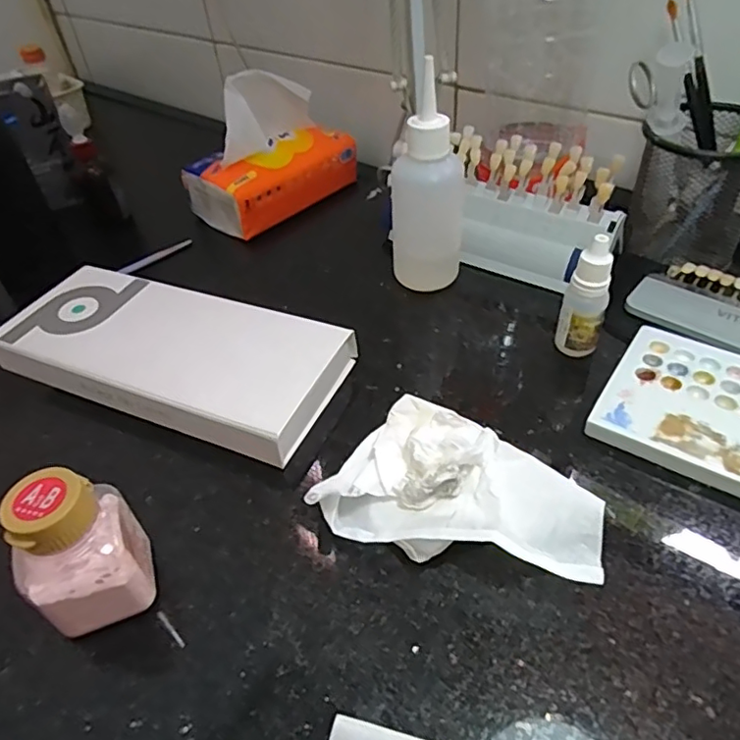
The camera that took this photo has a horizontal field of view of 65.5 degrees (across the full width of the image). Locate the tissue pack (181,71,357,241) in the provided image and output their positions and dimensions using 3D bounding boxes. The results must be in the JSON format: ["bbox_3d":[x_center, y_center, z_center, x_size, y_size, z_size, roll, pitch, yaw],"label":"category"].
[{"bbox_3d":[-0.107,-0.245,0.625,0.087,0.124,0.179,32,55,33],"label":"tissue pack"}]

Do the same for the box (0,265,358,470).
[{"bbox_3d":[-0.125,-0.010,0.360,0.211,0.032,0.089,14,47,20],"label":"box"}]

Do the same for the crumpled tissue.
[{"bbox_3d":[0.040,0.062,0.261,0.119,0.039,0.077,29,54,31],"label":"crumpled tissue"}]

